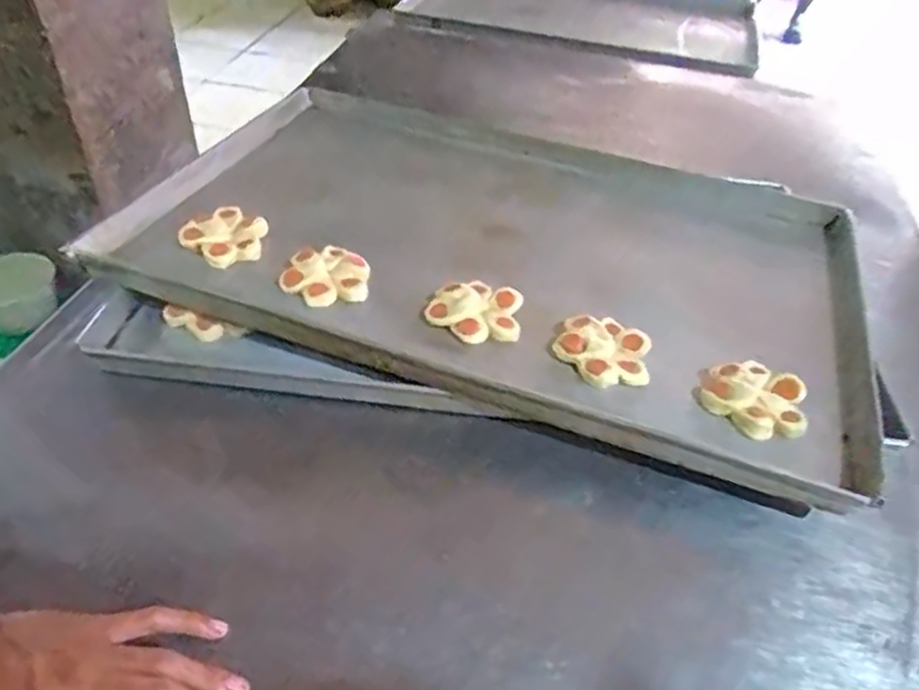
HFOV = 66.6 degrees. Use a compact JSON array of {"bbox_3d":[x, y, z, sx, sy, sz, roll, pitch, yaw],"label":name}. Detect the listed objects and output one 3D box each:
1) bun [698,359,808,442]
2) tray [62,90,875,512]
[{"bbox_3d":[0.251,0.045,0.591,0.084,0.026,0.066,33,50,30],"label":"bun"},{"bbox_3d":[0.032,-0.107,0.770,0.747,0.063,0.482,17,44,13],"label":"tray"}]

